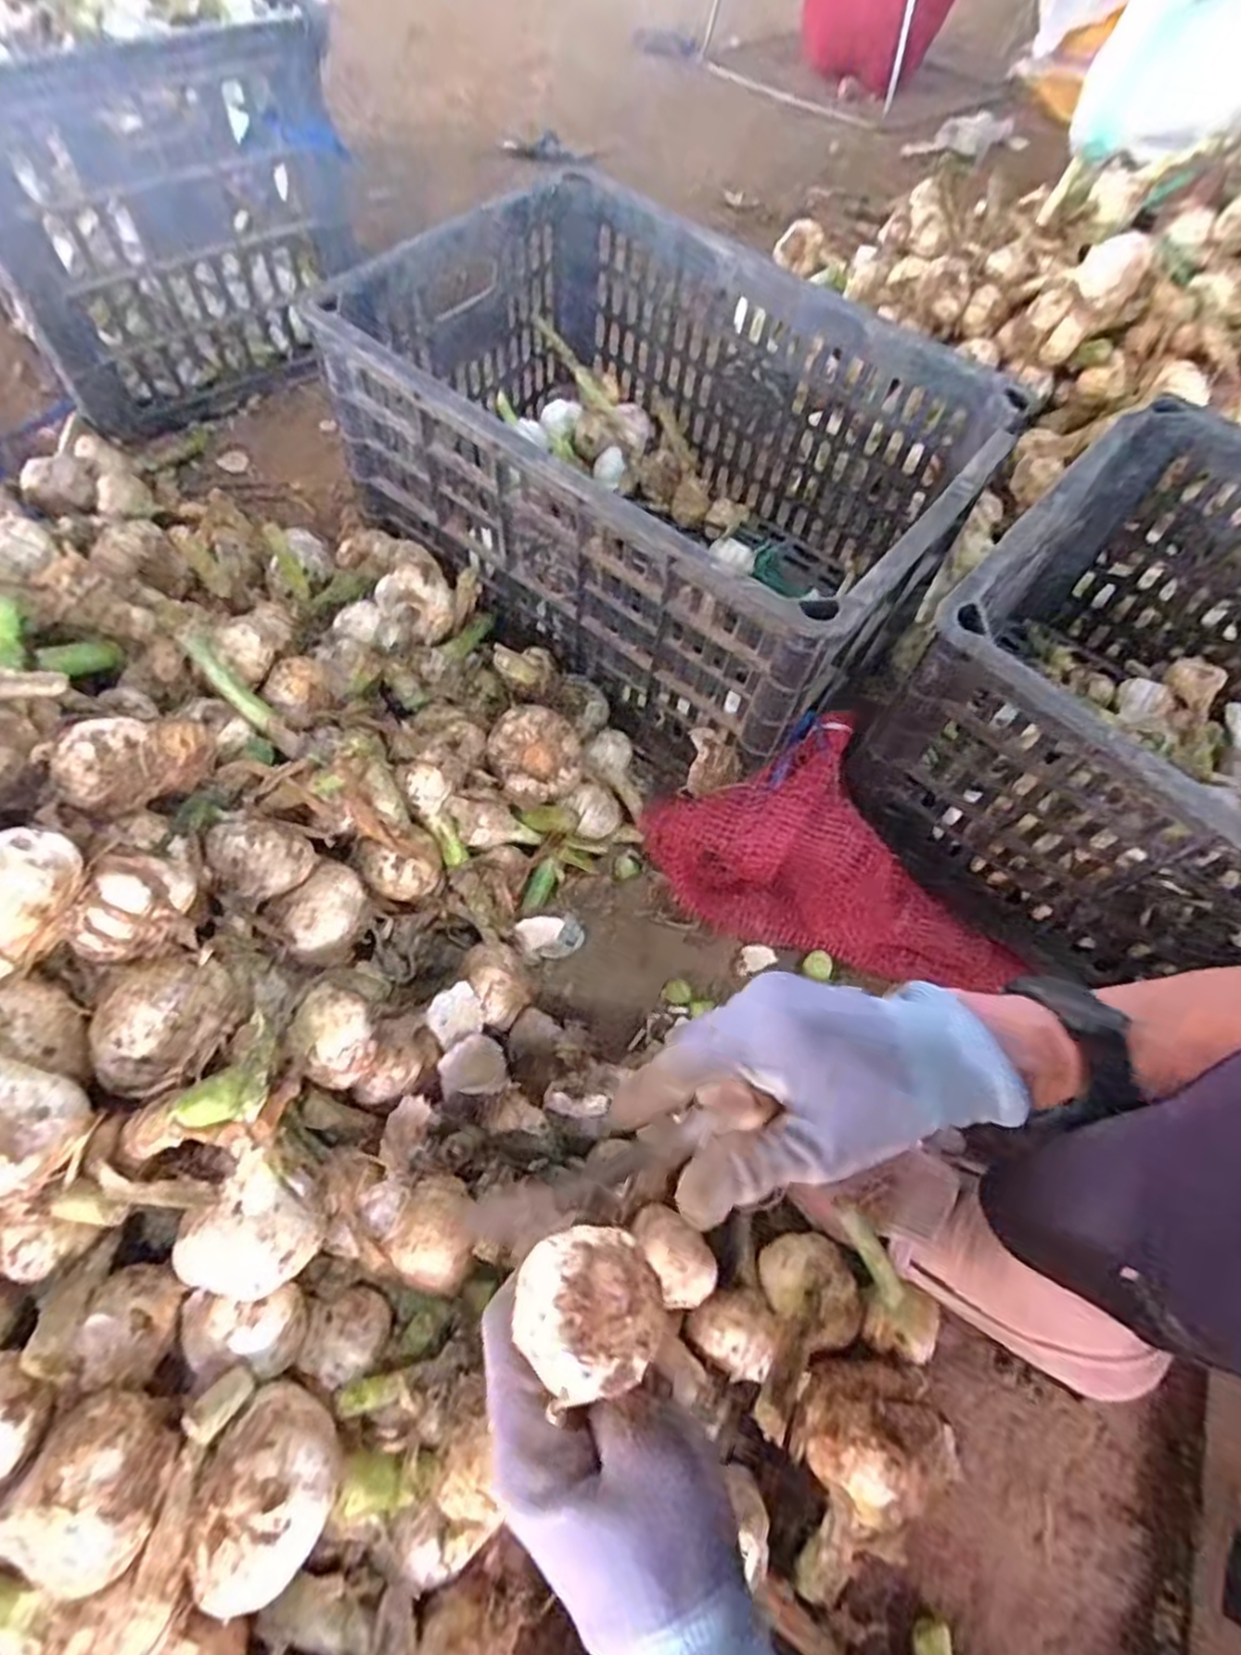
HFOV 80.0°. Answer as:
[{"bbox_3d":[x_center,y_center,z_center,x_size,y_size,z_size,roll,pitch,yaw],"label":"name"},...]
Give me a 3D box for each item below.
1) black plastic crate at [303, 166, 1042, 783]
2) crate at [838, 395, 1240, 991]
[{"bbox_3d":[0.027,-0.275,0.585,0.423,0.209,0.298,33,63,15],"label":"black plastic crate"},{"bbox_3d":[0.417,-0.028,0.492,0.301,0.228,0.408,-40,69,-23],"label":"crate"}]

